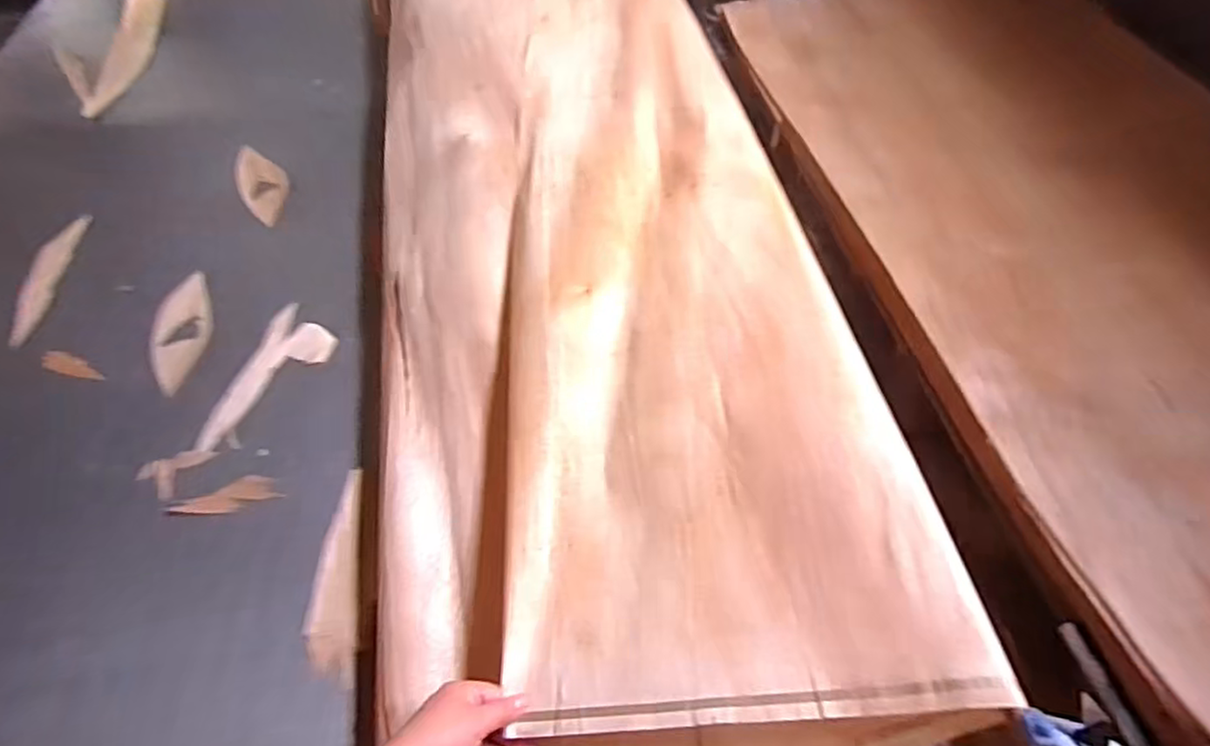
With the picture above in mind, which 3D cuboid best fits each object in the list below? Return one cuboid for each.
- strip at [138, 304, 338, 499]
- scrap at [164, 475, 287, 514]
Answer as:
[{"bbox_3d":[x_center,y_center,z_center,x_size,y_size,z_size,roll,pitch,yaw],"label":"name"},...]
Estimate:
[{"bbox_3d":[-0.447,0.027,0.850,0.106,0.017,0.298,13,53,13],"label":"strip"},{"bbox_3d":[-0.432,0.141,0.765,0.112,0.007,0.039,-15,57,-17],"label":"scrap"}]

